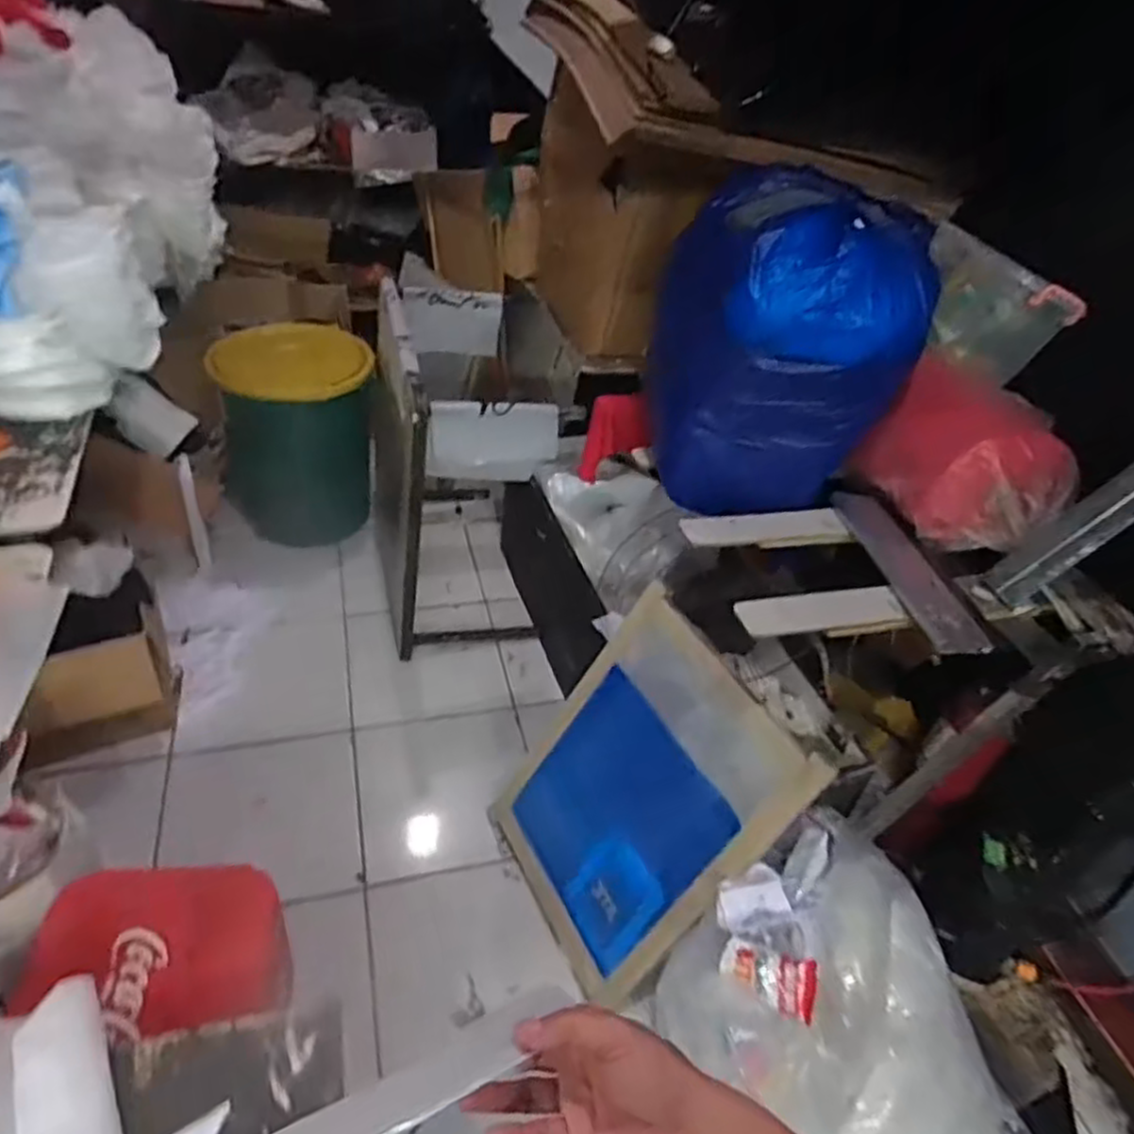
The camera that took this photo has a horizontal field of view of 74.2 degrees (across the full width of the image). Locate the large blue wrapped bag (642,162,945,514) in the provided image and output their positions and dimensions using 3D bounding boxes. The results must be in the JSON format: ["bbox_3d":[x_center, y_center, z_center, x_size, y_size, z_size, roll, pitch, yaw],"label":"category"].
[{"bbox_3d":[0.376,-0.361,1.406,0.435,0.632,0.357,11,40,3],"label":"large blue wrapped bag"}]

